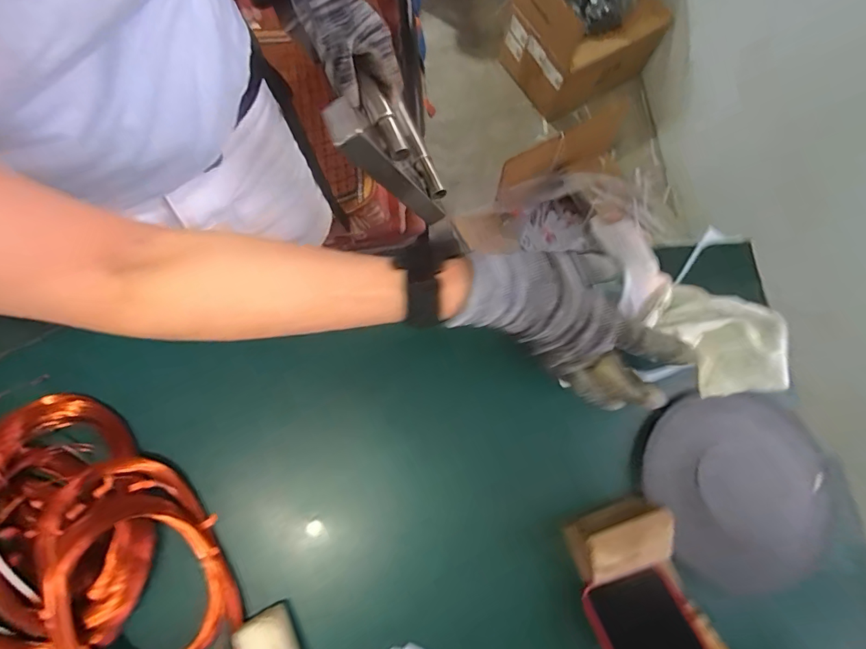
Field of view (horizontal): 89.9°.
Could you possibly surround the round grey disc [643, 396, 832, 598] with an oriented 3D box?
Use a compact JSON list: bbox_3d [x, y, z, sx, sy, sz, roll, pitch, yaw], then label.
[{"bbox_3d":[0.314,0.168,0.444,0.179,0.025,0.182,0,75,-2],"label":"round grey disc"}]

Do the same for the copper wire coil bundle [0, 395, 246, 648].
[{"bbox_3d":[-0.347,0.257,0.385,0.279,0.048,0.310,-38,79,-11],"label":"copper wire coil bundle"}]

